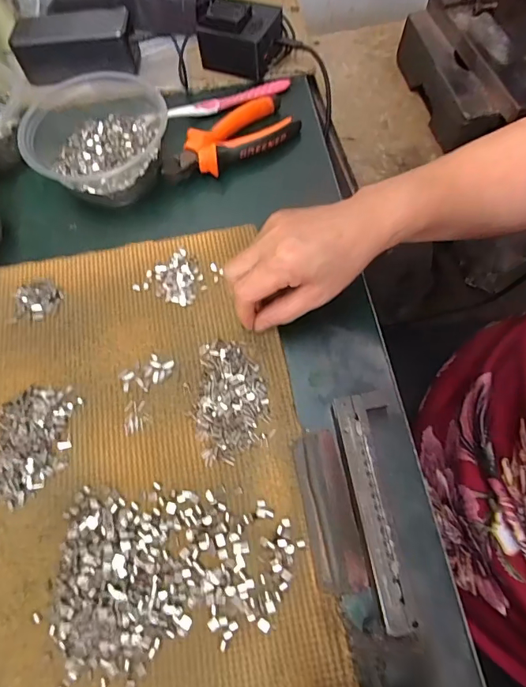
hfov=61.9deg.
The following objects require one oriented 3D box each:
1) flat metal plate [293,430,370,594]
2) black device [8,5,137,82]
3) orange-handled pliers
[{"bbox_3d":[0.046,0.115,0.308,0.034,0.006,0.106,-10,66,-3],"label":"flat metal plate"},{"bbox_3d":[-0.212,-0.345,0.501,0.131,0.043,0.058,-2,66,0],"label":"black device"},{"bbox_3d":[-0.034,-0.214,0.453,0.149,0.017,0.066,-35,70,-13],"label":"orange-handled pliers"}]

